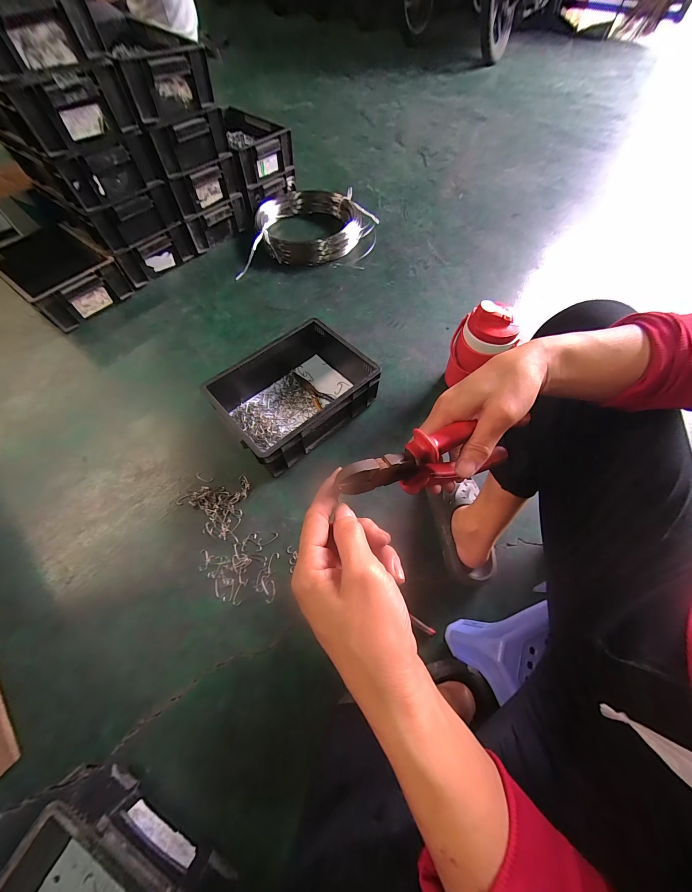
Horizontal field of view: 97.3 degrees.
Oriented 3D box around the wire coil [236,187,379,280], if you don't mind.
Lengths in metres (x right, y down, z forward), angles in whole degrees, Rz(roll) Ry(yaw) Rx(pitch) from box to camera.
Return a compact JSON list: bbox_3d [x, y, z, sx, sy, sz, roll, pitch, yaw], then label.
[{"bbox_3d":[-0.156,-0.803,1.113,0.530,0.073,0.399,-16,62,-9],"label":"wire coil"}]

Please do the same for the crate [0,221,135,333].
[{"bbox_3d":[-0.876,-0.531,0.947,0.314,0.141,0.249,37,67,19],"label":"crate"}]

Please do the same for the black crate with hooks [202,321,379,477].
[{"bbox_3d":[-0.119,-0.139,0.738,0.363,0.121,0.282,-35,66,-17],"label":"black crate with hooks"}]

